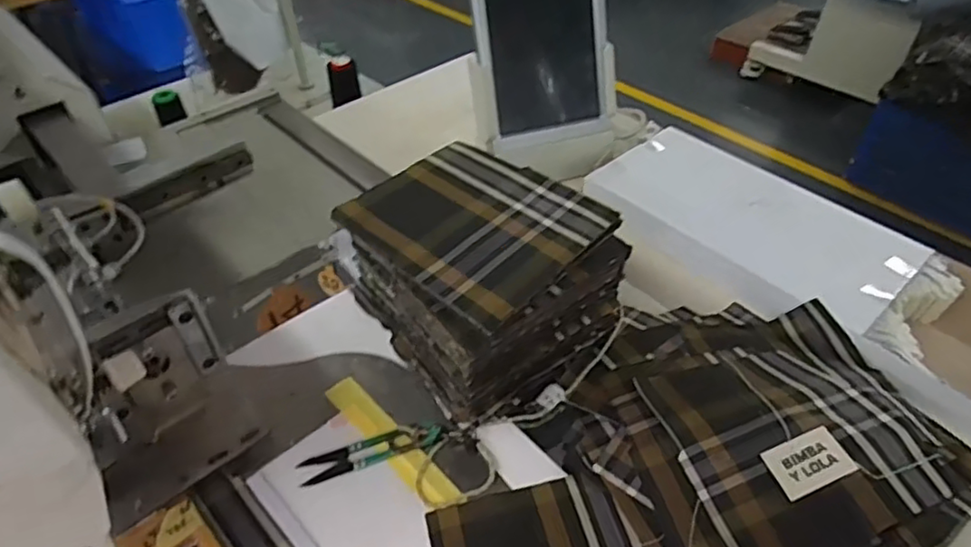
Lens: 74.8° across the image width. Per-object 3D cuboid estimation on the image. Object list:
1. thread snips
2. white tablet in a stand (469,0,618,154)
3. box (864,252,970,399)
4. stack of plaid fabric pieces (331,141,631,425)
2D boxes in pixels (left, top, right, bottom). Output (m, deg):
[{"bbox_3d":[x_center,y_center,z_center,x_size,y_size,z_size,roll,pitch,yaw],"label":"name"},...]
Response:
[{"bbox_3d":[-0.083,0.129,0.468,0.102,0.009,0.022,-14,45,-14],"label":"thread snips"},{"bbox_3d":[0.063,-0.231,0.684,0.157,0.208,0.089,-12,45,-13],"label":"white tablet in a stand"},{"bbox_3d":[0.411,0.064,0.553,0.147,0.066,0.115,-29,51,-27],"label":"box"},{"bbox_3d":[-0.005,0.002,0.520,0.160,0.127,0.178,-29,51,-27],"label":"stack of plaid fabric pieces"}]

